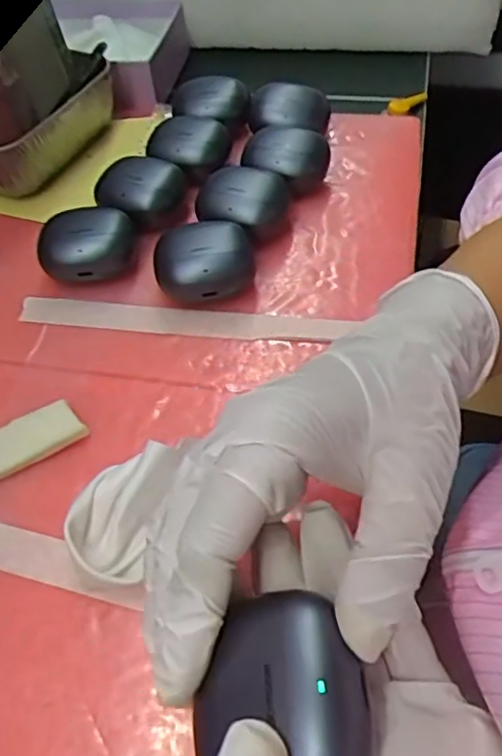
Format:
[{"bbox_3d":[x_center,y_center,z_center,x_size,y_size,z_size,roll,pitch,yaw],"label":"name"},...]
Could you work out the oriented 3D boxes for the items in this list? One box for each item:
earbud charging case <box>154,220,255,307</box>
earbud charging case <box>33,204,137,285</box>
[{"bbox_3d":[-0.027,-0.064,0.340,0.053,0.032,0.042,-13,54,-4],"label":"earbud charging case"},{"bbox_3d":[-0.096,-0.077,0.355,0.056,0.031,0.044,-27,56,-14],"label":"earbud charging case"}]

